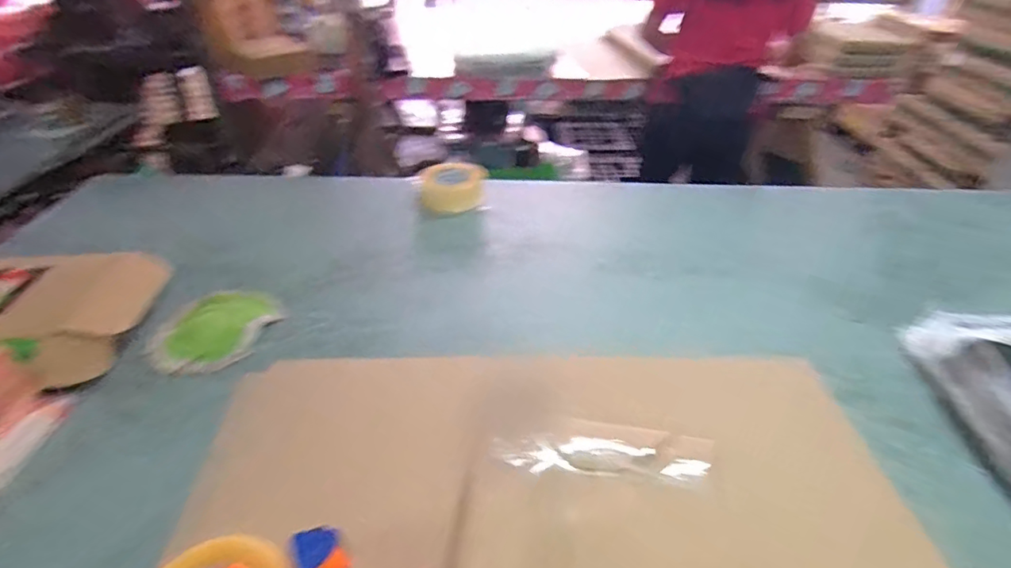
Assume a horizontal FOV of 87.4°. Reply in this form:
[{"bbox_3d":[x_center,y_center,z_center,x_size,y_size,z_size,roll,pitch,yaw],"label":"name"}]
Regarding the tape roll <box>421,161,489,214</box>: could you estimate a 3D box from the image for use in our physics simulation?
[{"bbox_3d":[-0.111,-0.206,1.122,0.135,0.050,0.136,1,38,-3],"label":"tape roll"}]

